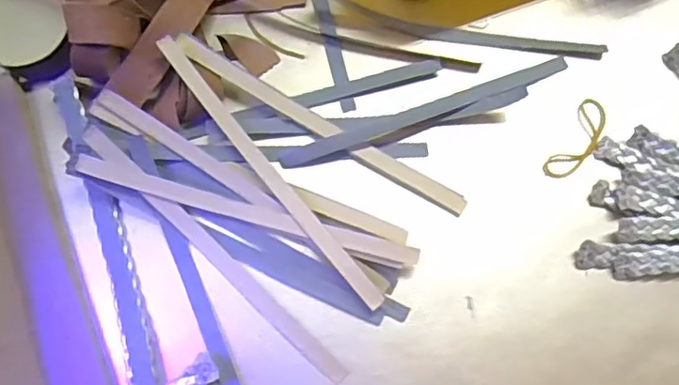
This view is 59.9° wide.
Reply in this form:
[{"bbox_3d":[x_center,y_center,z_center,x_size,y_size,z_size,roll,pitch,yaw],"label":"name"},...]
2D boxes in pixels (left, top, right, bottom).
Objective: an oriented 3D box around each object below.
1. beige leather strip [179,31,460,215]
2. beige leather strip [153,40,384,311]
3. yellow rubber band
[{"bbox_3d":[-0.009,-0.035,0.308,0.167,0.024,0.012,28,75,7],"label":"beige leather strip"},{"bbox_3d":[-0.035,-0.010,0.296,0.010,0.032,0.169,-38,77,-11],"label":"beige leather strip"},{"bbox_3d":[0.131,-0.028,0.323,0.018,0.005,0.052,33,75,8],"label":"yellow rubber band"}]

